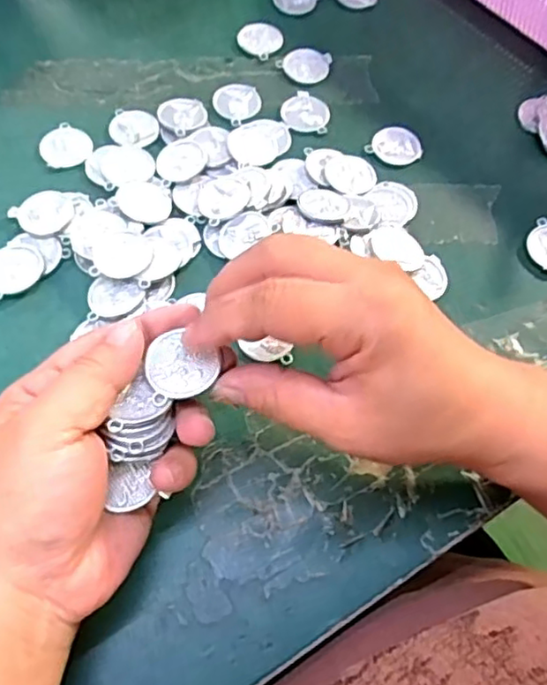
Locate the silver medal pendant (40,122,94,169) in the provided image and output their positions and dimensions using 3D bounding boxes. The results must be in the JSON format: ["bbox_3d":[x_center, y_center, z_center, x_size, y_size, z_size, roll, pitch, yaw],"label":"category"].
[{"bbox_3d":[-0.123,-0.118,0.374,0.029,0.004,0.035,-15,65,-11],"label":"silver medal pendant"}]

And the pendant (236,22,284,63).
[{"bbox_3d":[-0.009,-0.203,0.422,0.031,0.004,0.028,38,67,15],"label":"pendant"}]

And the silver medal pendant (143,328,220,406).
[{"bbox_3d":[-0.035,0.009,0.243,0.027,0.004,0.026,-15,65,-11],"label":"silver medal pendant"}]

